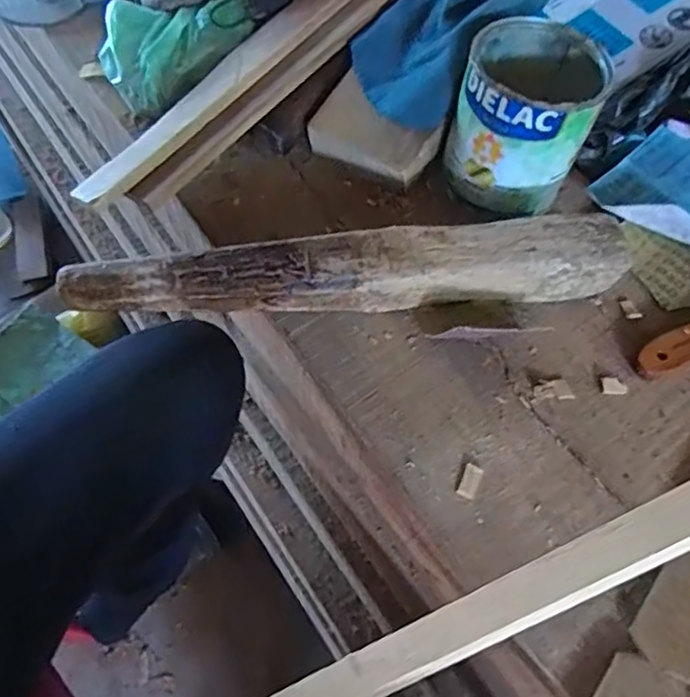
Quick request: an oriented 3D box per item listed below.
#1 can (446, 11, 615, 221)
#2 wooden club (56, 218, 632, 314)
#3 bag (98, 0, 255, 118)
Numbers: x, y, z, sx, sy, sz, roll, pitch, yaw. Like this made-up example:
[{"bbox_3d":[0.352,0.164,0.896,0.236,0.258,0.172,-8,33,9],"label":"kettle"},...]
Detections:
[{"bbox_3d":[0.133,-0.175,0.456,0.095,0.092,0.107,19,60,8],"label":"can"},{"bbox_3d":[0.003,-0.055,0.412,0.367,0.033,0.038,-3,60,-5],"label":"wooden club"},{"bbox_3d":[-0.147,-0.289,0.533,0.116,0.055,0.176,25,61,11],"label":"bag"}]

